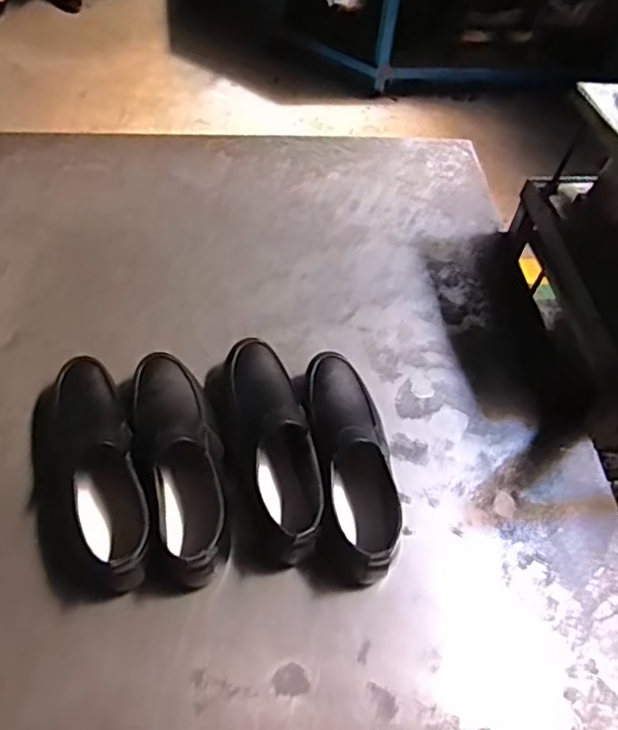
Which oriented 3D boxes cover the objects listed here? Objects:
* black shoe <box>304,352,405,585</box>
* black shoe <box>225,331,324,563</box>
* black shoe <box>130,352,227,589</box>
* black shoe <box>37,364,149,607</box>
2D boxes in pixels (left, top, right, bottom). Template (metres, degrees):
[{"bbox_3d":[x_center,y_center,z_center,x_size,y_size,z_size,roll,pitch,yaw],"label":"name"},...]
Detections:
[{"bbox_3d":[0.052,0.107,0.776,0.105,0.090,0.284,0,55,-5],"label":"black shoe"},{"bbox_3d":[-0.051,0.091,0.781,0.098,0.091,0.285,-10,57,-12],"label":"black shoe"},{"bbox_3d":[-0.152,0.110,0.758,0.094,0.087,0.286,-11,57,-13],"label":"black shoe"},{"bbox_3d":[-0.257,0.122,0.738,0.120,0.082,0.284,-14,58,-15],"label":"black shoe"}]

